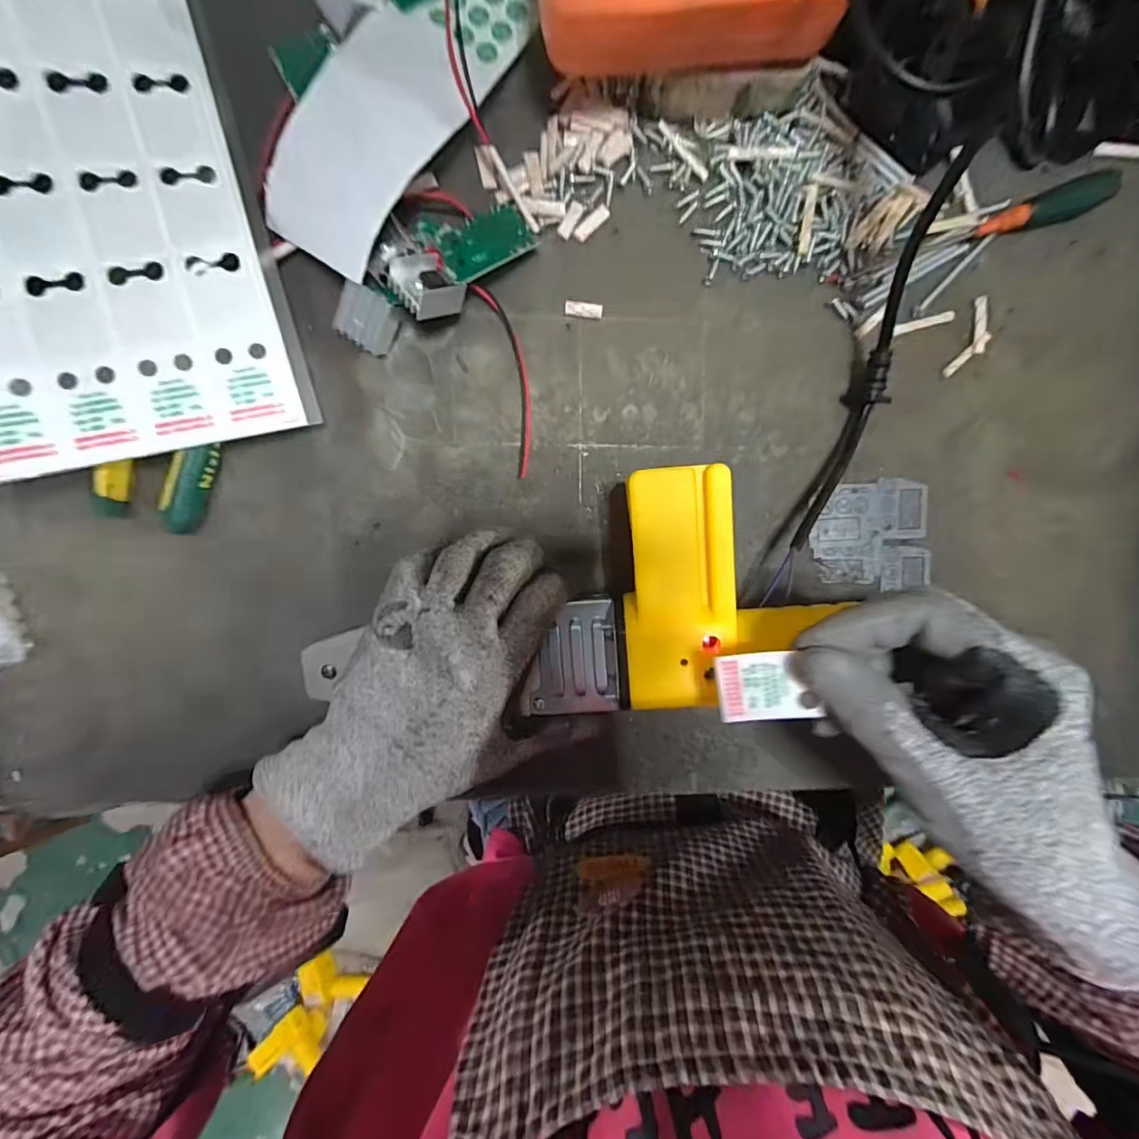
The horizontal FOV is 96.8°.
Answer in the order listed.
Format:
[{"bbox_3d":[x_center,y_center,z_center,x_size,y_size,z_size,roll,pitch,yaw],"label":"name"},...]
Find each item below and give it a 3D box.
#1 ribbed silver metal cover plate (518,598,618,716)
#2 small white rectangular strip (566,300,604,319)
[{"bbox_3d":[0.000,0.045,0.252,0.047,0.012,0.057,-3,97,-2],"label":"ribbed silver metal cover plate"},{"bbox_3d":[0.008,-0.137,0.267,0.020,0.004,0.007,6,96,-3],"label":"small white rectangular strip"}]

